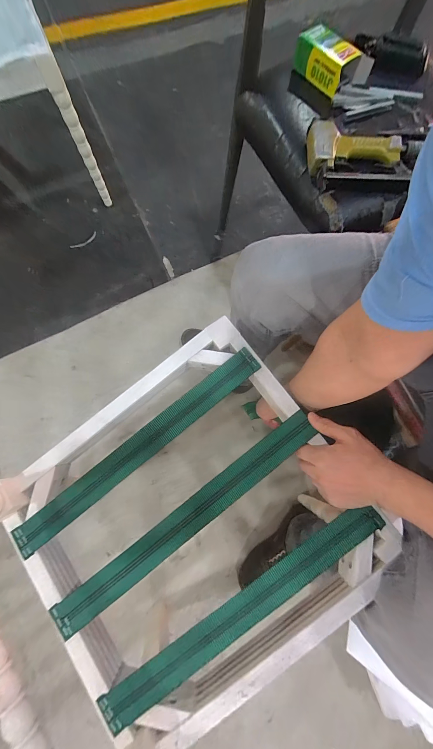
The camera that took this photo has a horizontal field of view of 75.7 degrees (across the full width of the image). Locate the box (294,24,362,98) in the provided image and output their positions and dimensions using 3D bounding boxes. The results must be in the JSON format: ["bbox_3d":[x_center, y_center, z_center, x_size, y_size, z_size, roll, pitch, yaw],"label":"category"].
[{"bbox_3d":[0.226,-0.658,0.580,0.119,0.058,0.067,41,79,9],"label":"box"}]

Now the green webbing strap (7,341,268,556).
[{"bbox_3d":[-0.113,0.109,0.440,0.443,0.011,0.041,-39,91,-8],"label":"green webbing strap"}]

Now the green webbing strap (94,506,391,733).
[{"bbox_3d":[0.046,0.322,0.389,0.442,0.010,0.045,-31,70,-8],"label":"green webbing strap"}]

